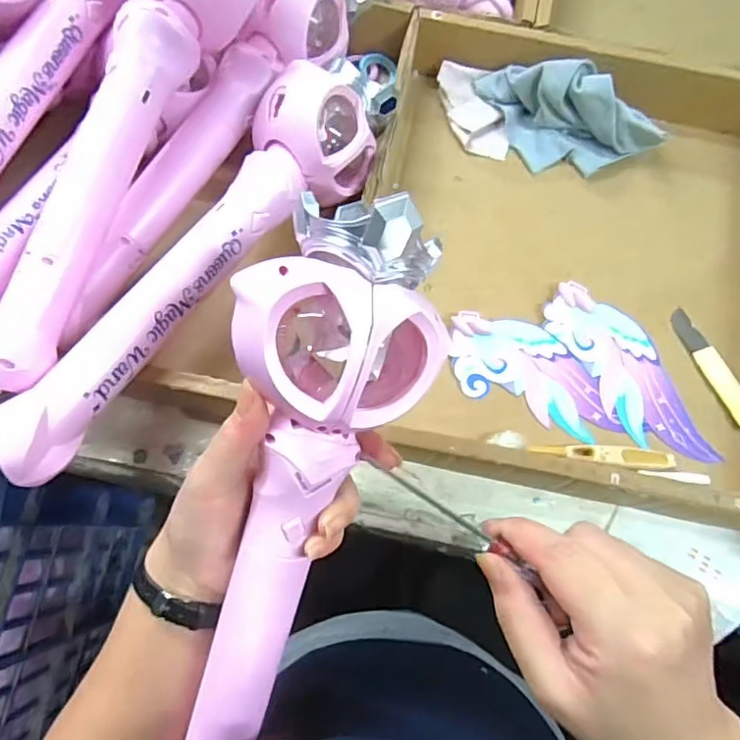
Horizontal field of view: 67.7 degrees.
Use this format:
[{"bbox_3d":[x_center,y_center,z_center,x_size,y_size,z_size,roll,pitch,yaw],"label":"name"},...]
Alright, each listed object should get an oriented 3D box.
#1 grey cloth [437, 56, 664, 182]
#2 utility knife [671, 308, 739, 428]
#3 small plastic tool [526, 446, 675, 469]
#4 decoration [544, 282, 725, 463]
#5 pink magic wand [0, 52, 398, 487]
[{"bbox_3d":[0.152,-0.222,0.478,0.196,0.054,0.075,17,73,3],"label":"grey cloth"},{"bbox_3d":[0.274,-0.003,0.440,0.021,0.015,0.104,-22,75,-9],"label":"utility knife"},{"bbox_3d":[0.174,0.063,0.410,0.105,0.011,0.014,5,73,-1],"label":"small plastic tool"},{"bbox_3d":[0.204,0.003,0.430,0.061,0.010,0.165,-30,77,-10],"label":"decoration"},{"bbox_3d":[-0.101,-0.093,0.372,0.071,0.070,0.365,36,75,8],"label":"pink magic wand"}]

